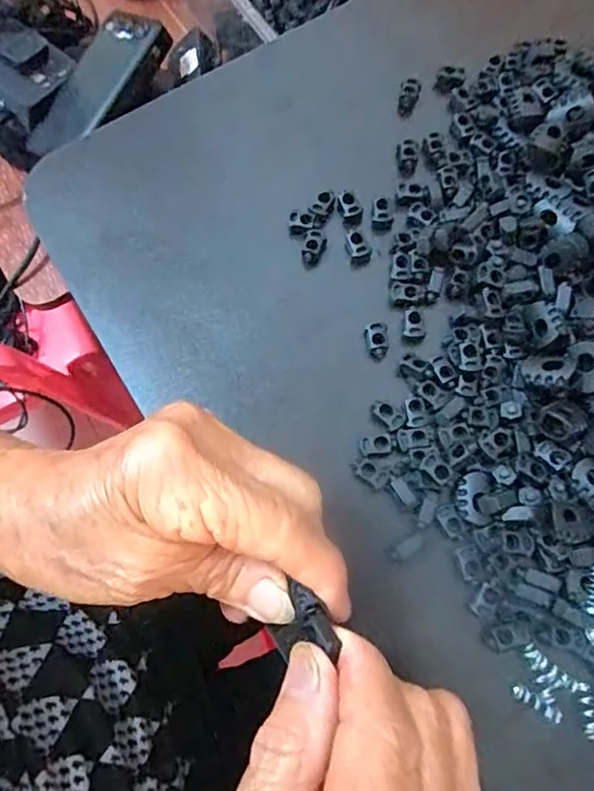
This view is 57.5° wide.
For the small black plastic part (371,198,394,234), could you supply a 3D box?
[{"bbox_3d":[0.043,-0.090,0.270,0.011,0.008,0.014,10,76,5],"label":"small black plastic part"}]

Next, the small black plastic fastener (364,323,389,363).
[{"bbox_3d":[0.037,-0.025,0.252,0.010,0.009,0.016,-5,75,1],"label":"small black plastic fastener"}]

